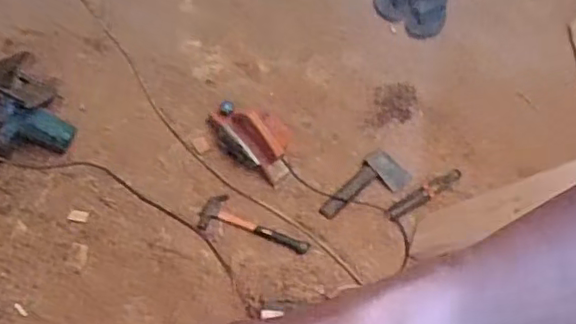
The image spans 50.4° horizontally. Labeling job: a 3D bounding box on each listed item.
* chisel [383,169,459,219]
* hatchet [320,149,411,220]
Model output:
[{"bbox_3d":[0.345,0.081,1.553,0.234,0.025,0.036,-30,65,-19],"label":"chisel"},{"bbox_3d":[0.204,0.072,1.545,0.125,0.026,0.254,35,63,16],"label":"hatchet"}]

